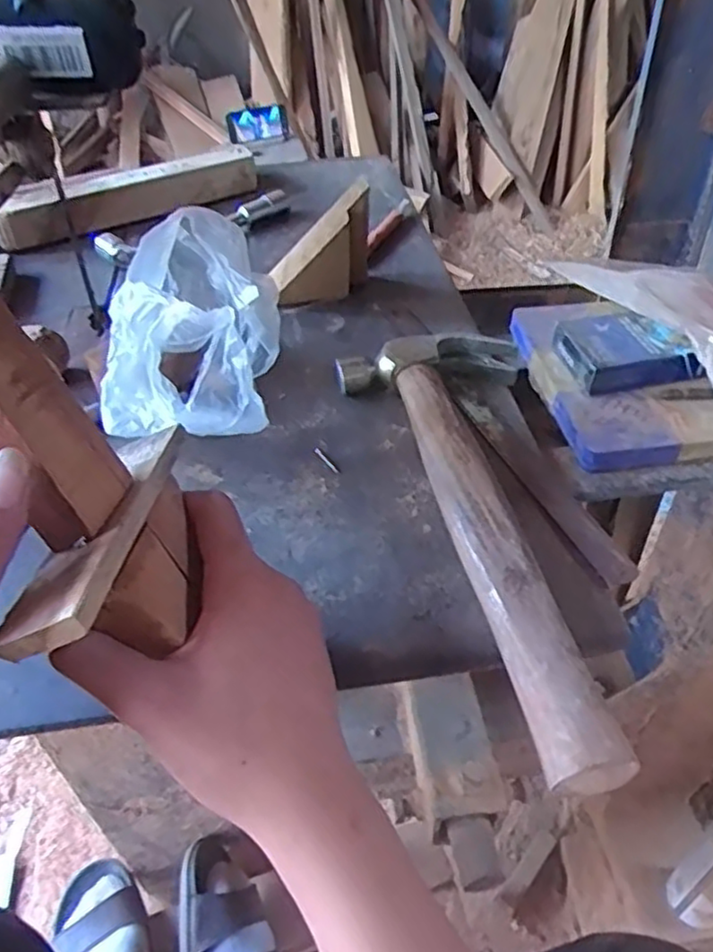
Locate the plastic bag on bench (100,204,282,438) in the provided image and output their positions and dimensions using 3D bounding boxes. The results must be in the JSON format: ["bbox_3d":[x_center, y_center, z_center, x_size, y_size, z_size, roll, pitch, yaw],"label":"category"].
[{"bbox_3d":[-0.101,-0.105,0.456,0.092,0.084,0.178,3,43,5],"label":"plastic bag on bench"}]

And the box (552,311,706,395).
[{"bbox_3d":[0.185,-0.087,0.480,0.082,0.023,0.063,-10,43,-9],"label":"box"}]

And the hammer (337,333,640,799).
[{"bbox_3d":[0.090,0.013,0.393,0.117,0.030,0.307,-12,46,-13],"label":"hammer"}]

